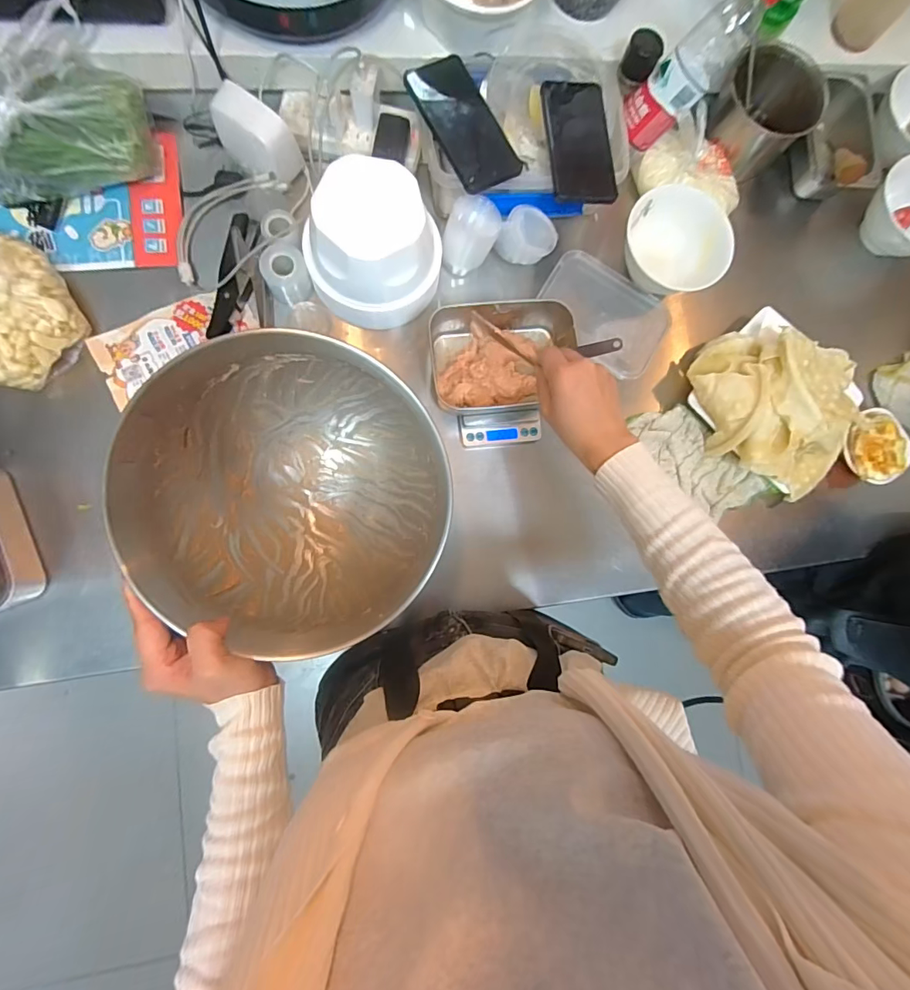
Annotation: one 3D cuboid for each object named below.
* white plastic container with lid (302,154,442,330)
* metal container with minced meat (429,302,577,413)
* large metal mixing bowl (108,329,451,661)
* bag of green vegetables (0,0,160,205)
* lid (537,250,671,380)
[{"bbox_3d":[-0.095,-0.289,0.559,0.145,0.101,0.146,1,84,-7],"label":"white plastic container with lid"},{"bbox_3d":[0.057,-0.171,0.590,0.179,0.057,0.131,-7,85,-8],"label":"metal container with minced meat"},{"bbox_3d":[-0.151,-0.005,0.461,0.237,0.230,0.249,1,84,-7],"label":"large metal mixing bowl"},{"bbox_3d":[-0.504,-0.440,0.546,0.265,0.083,0.156,-8,85,-8],"label":"bag of green vegetables"},{"bbox_3d":[0.206,-0.253,0.654,0.176,0.017,0.128,30,82,-3],"label":"lid"}]

